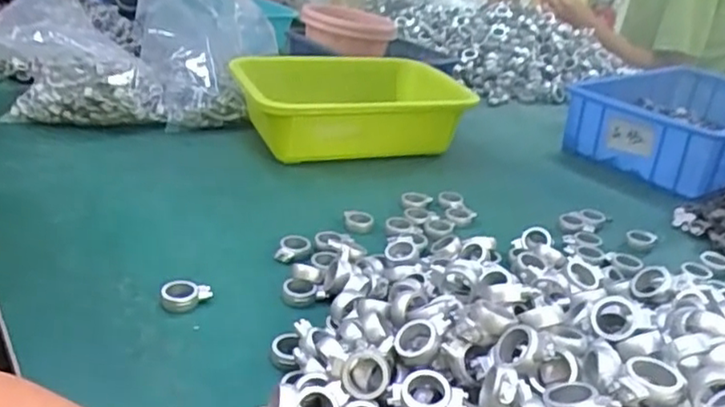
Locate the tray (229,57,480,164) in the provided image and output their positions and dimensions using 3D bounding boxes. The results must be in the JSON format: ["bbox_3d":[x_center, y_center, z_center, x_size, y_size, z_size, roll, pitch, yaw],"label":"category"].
[{"bbox_3d":[-0.013,-0.109,0.763,0.262,0.090,0.182,-5,27,-20],"label":"tray"}]

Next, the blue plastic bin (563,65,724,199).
[{"bbox_3d":[0.431,-0.104,0.837,0.299,0.093,0.205,-17,34,-39],"label":"blue plastic bin"}]

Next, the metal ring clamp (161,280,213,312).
[{"bbox_3d":[-0.123,0.064,0.447,0.035,0.015,0.023,-3,27,-17],"label":"metal ring clamp"}]

